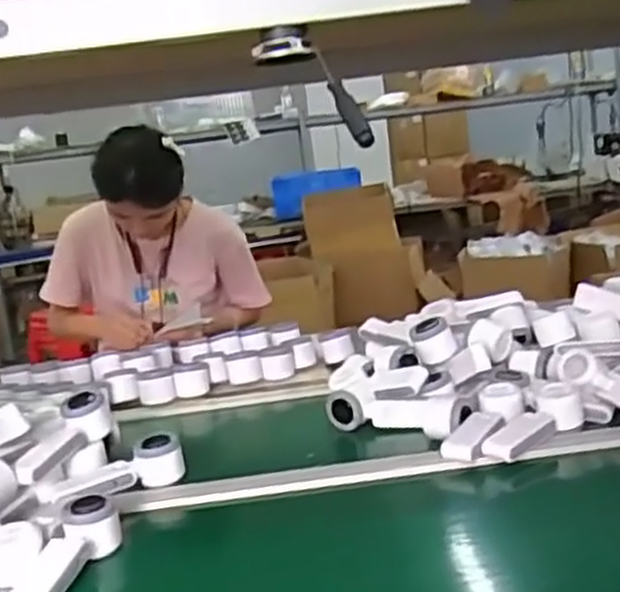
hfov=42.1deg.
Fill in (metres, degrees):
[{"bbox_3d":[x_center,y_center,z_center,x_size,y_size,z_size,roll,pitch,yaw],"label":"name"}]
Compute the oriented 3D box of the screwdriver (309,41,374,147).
[{"bbox_3d":[0.024,-0.139,0.569,0.012,0.082,0.013,-12,-28,-27],"label":"screwdriver"}]

